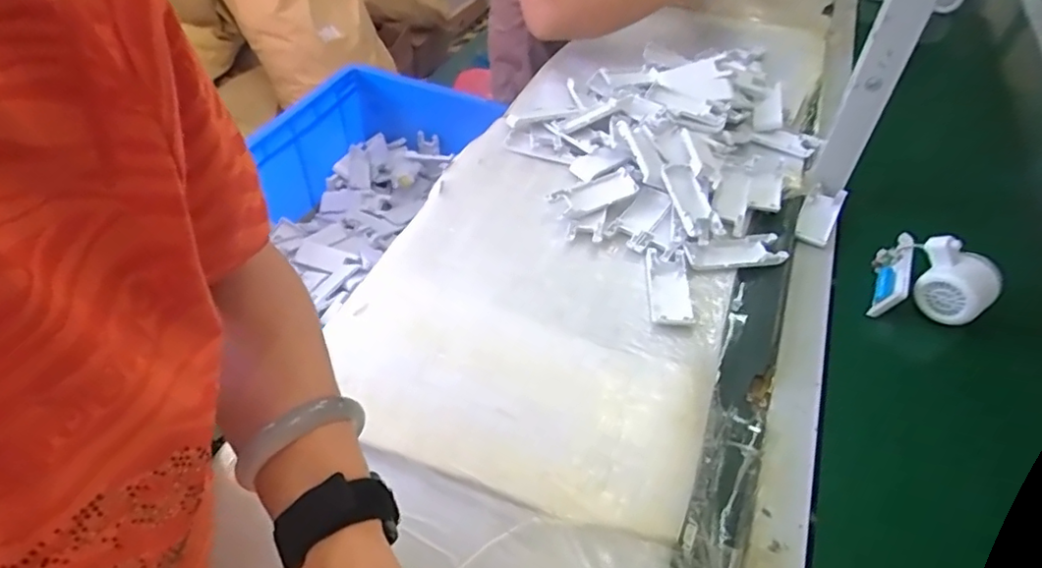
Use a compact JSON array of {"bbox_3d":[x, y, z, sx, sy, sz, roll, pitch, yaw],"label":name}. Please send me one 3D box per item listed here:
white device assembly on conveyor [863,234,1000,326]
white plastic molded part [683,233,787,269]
[{"bbox_3d":[0.434,-0.002,0.617,0.108,0.067,0.097,19,49,16],"label":"white device assembly on conveyor"},{"bbox_3d":[0.230,-0.037,0.646,0.107,0.013,0.046,-4,46,-5],"label":"white plastic molded part"}]

